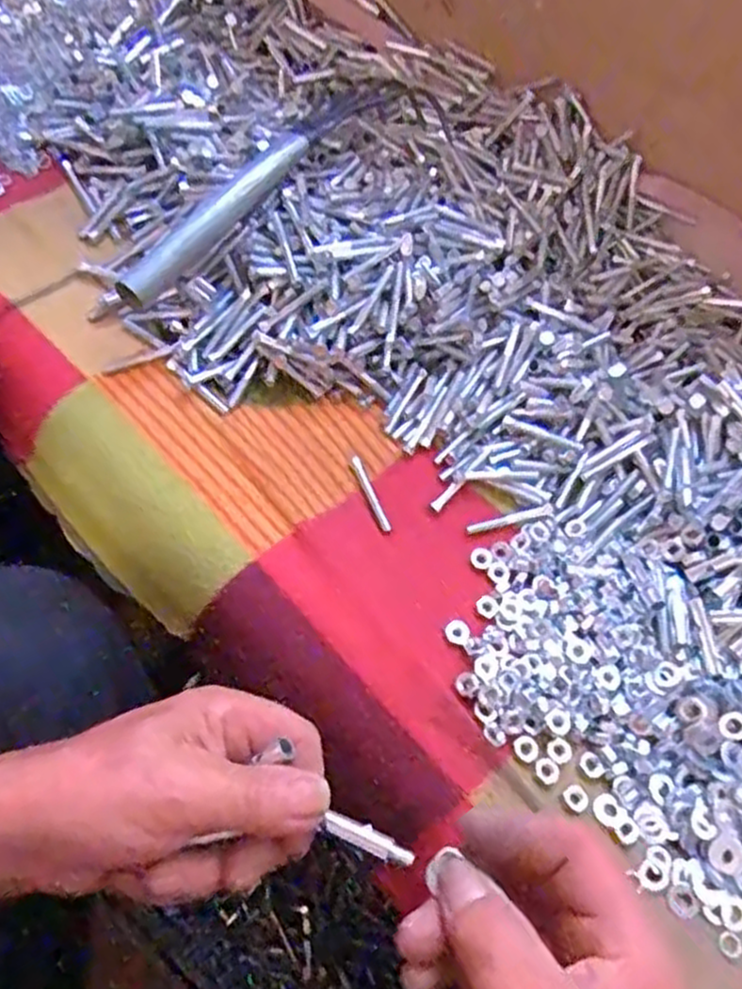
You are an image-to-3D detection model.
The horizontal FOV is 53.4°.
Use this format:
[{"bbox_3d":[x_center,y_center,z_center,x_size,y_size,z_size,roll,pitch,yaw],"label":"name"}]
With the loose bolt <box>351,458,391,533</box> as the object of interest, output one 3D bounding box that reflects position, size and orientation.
[{"bbox_3d":[0.000,0.000,0.490,0.007,0.004,0.058,-17,66,-16],"label":"loose bolt"}]

